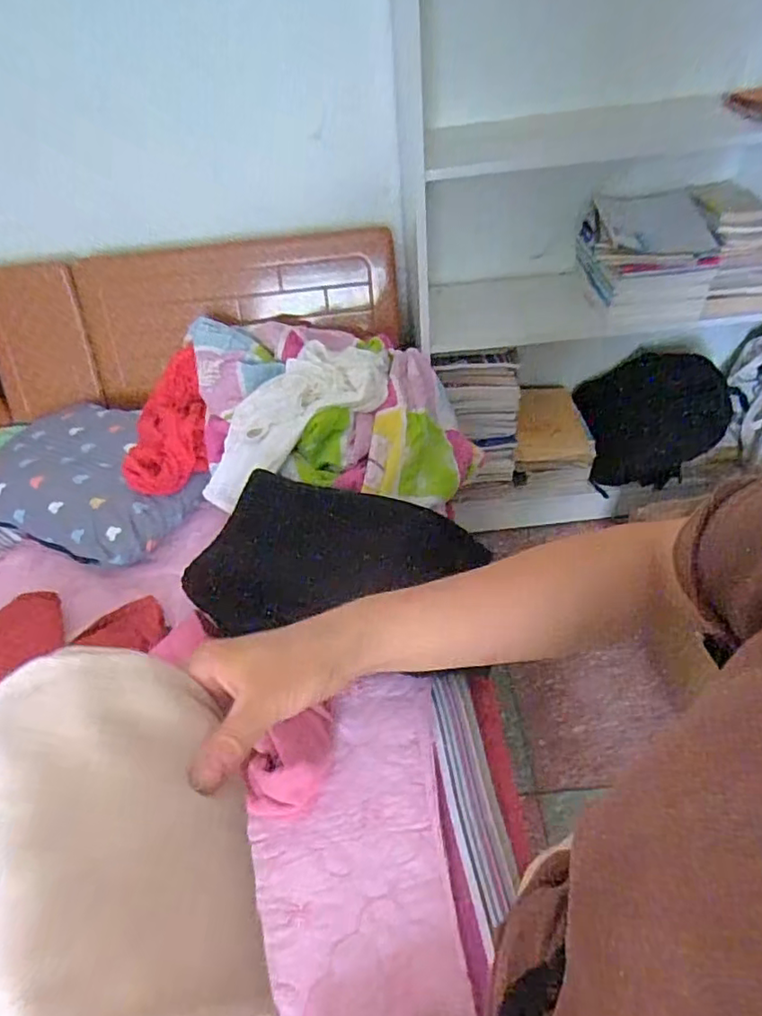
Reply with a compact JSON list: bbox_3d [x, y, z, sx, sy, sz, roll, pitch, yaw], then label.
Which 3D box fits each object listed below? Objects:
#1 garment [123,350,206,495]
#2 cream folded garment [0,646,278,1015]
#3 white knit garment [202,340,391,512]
[{"bbox_3d":[-0.444,-0.188,1.276,0.154,0.077,0.364,-4,54,-3],"label":"garment"},{"bbox_3d":[-0.114,0.146,0.268,0.104,0.059,0.178,-24,46,-24],"label":"cream folded garment"},{"bbox_3d":[-0.151,-0.191,1.190,0.206,0.104,0.481,31,63,31],"label":"white knit garment"}]

